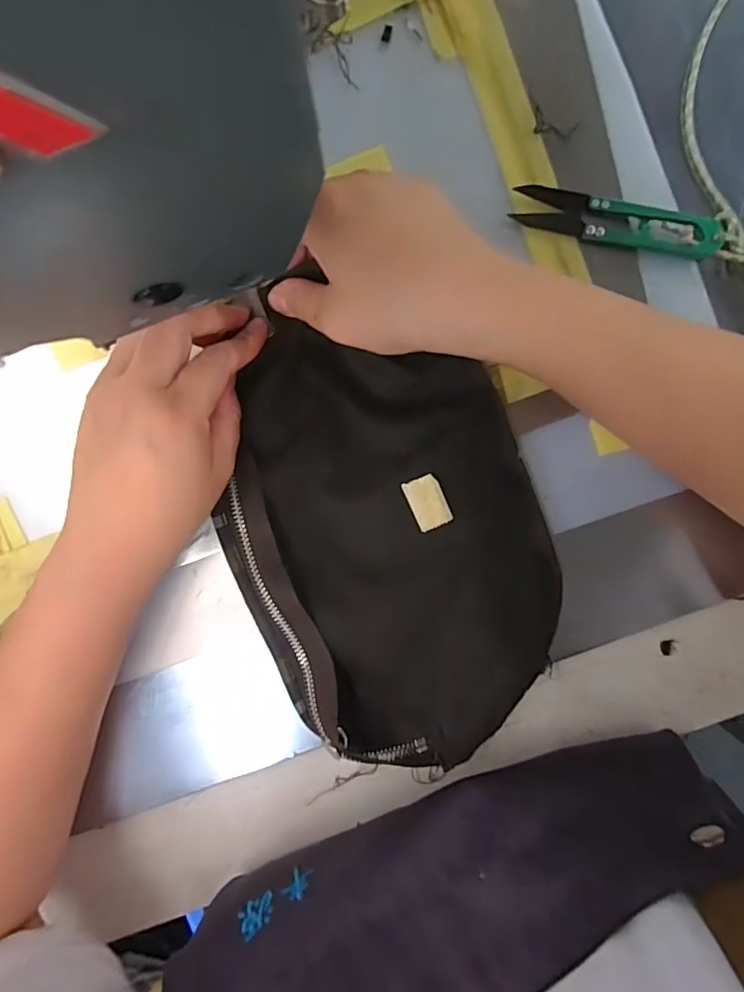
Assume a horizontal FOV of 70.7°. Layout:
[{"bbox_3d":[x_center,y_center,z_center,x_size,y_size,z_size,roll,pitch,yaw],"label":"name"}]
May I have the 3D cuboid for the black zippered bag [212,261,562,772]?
[{"bbox_3d":[0.008,0.024,0.277,0.157,0.017,0.231,-22,92,2],"label":"black zippered bag"}]

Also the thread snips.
[{"bbox_3d":[0.126,-0.142,0.270,0.103,0.008,0.023,10,93,1],"label":"thread snips"}]

